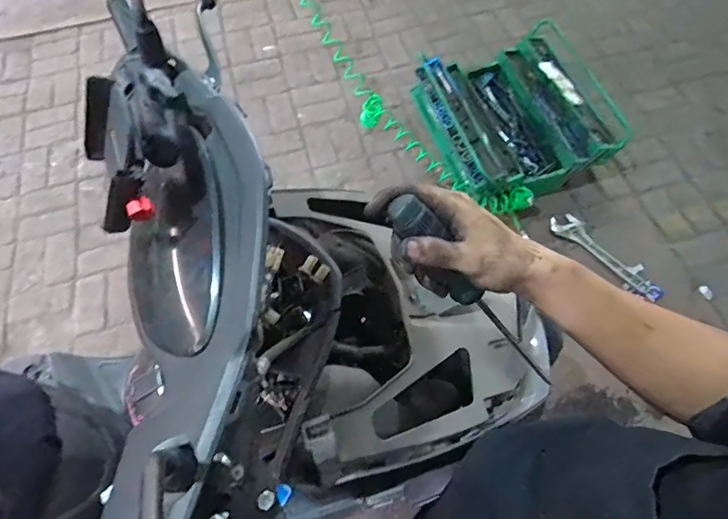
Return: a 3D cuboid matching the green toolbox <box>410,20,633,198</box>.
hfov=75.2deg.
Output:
[{"bbox_3d":[0.548,-0.511,1.662,0.555,0.218,0.570,-17,63,-8],"label":"green toolbox"}]

